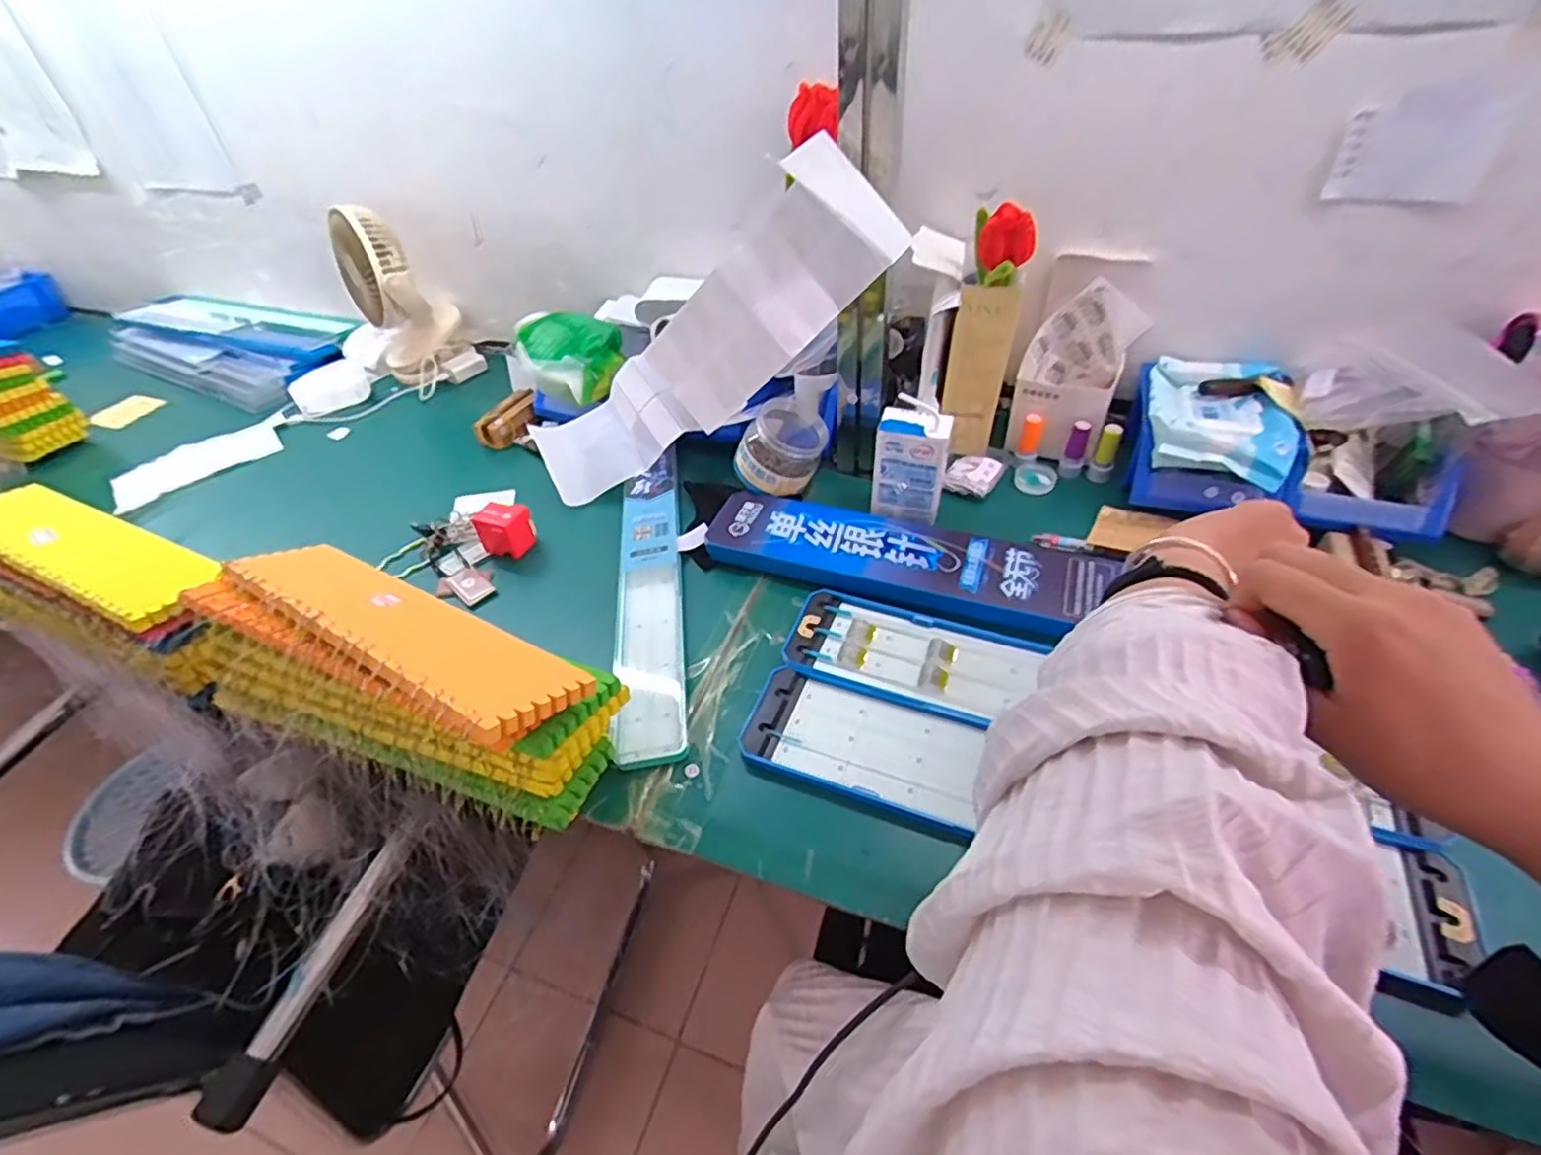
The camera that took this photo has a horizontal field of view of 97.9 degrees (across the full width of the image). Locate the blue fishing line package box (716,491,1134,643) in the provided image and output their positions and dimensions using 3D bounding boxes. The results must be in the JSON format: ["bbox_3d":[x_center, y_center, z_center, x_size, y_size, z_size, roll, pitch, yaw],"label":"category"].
[{"bbox_3d":[0.115,-0.020,0.615,0.348,0.021,0.105,13,47,17],"label":"blue fishing line package box"}]

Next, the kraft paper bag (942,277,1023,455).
[{"bbox_3d":[0.215,-0.214,0.702,0.059,0.187,0.021,9,46,14],"label":"kraft paper bag"}]

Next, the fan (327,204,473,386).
[{"bbox_3d":[-0.504,-0.379,0.925,0.118,0.229,0.112,-23,47,-18],"label":"fan"}]

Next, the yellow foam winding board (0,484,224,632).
[{"bbox_3d":[-0.620,-0.028,0.600,0.368,0.014,0.079,16,41,23],"label":"yellow foam winding board"}]

